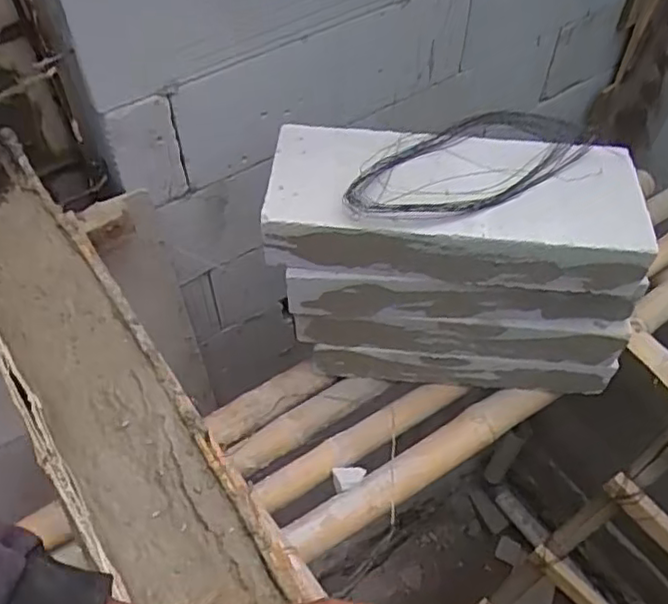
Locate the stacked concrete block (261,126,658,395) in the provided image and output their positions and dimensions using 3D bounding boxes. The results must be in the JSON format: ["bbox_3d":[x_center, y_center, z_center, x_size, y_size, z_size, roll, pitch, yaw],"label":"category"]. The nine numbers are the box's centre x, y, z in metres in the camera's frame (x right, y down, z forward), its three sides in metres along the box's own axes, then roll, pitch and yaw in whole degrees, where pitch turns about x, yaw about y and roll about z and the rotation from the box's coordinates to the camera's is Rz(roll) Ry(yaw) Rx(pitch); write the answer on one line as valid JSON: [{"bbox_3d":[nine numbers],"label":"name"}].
[{"bbox_3d":[0.189,-0.058,1.060,0.559,0.391,0.206,4,53,3],"label":"stacked concrete block"}]

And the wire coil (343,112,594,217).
[{"bbox_3d":[0.199,-0.191,0.925,0.402,0.045,0.151,-20,55,-15],"label":"wire coil"}]

